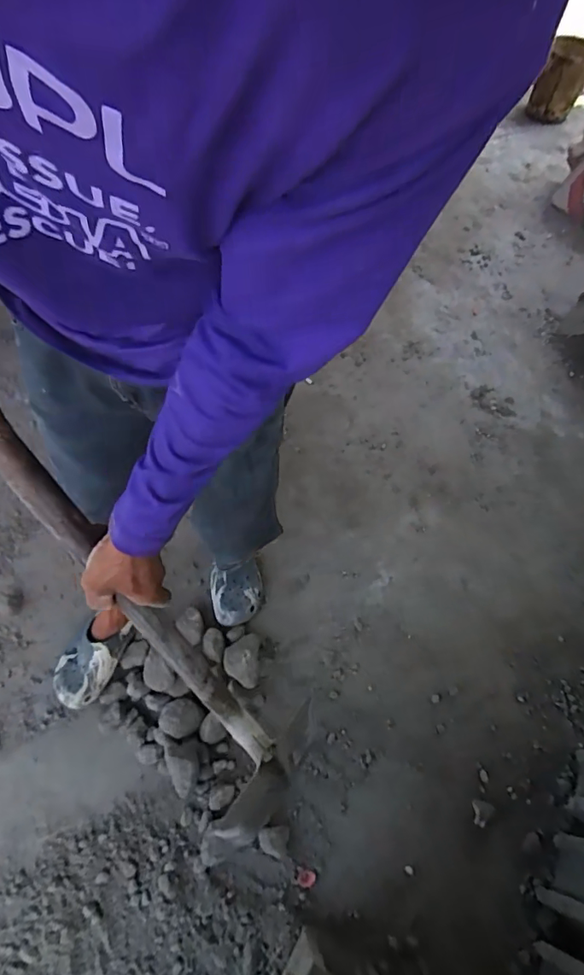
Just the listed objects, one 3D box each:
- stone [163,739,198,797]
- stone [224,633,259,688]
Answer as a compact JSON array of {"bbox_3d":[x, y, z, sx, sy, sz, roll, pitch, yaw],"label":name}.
[{"bbox_3d":[-0.214,0.542,0.949,0.062,0.097,0.097,-11,61,-9],"label":"stone"},{"bbox_3d":[-0.108,0.374,1.053,0.073,0.082,0.112,-1,60,-3],"label":"stone"}]

